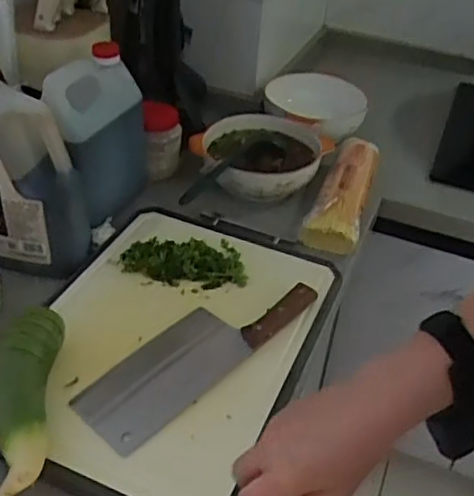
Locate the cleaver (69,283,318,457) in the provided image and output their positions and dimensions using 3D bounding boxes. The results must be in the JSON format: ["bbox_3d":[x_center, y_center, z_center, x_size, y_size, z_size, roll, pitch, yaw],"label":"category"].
[{"bbox_3d":[-0.042,0.110,0.699,0.097,0.027,0.294,33,47,30],"label":"cleaver"}]

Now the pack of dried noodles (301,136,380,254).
[{"bbox_3d":[0.167,-0.094,0.933,0.077,0.039,0.237,17,55,14],"label":"pack of dried noodles"}]

